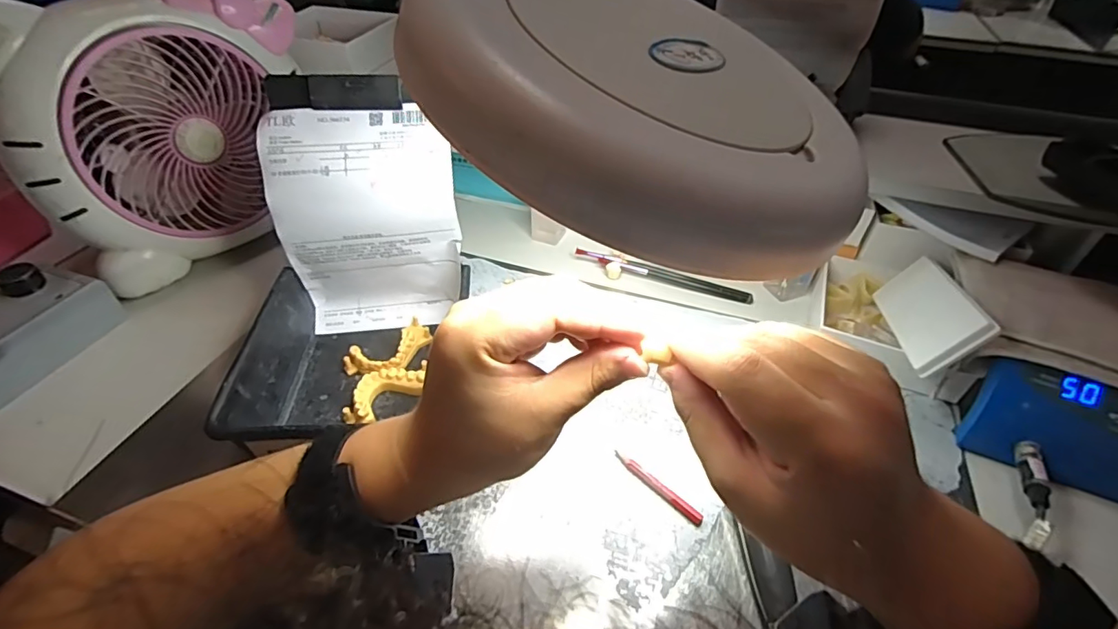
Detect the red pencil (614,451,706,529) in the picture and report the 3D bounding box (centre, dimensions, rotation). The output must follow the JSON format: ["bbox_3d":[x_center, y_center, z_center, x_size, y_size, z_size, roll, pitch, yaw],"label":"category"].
[{"bbox_3d":[0.072,0.126,0.379,0.075,0.005,0.008,33,52,29],"label":"red pencil"}]

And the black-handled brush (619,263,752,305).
[{"bbox_3d":[0.134,-0.033,0.544,0.136,0.014,0.008,14,45,12],"label":"black-handled brush"}]

